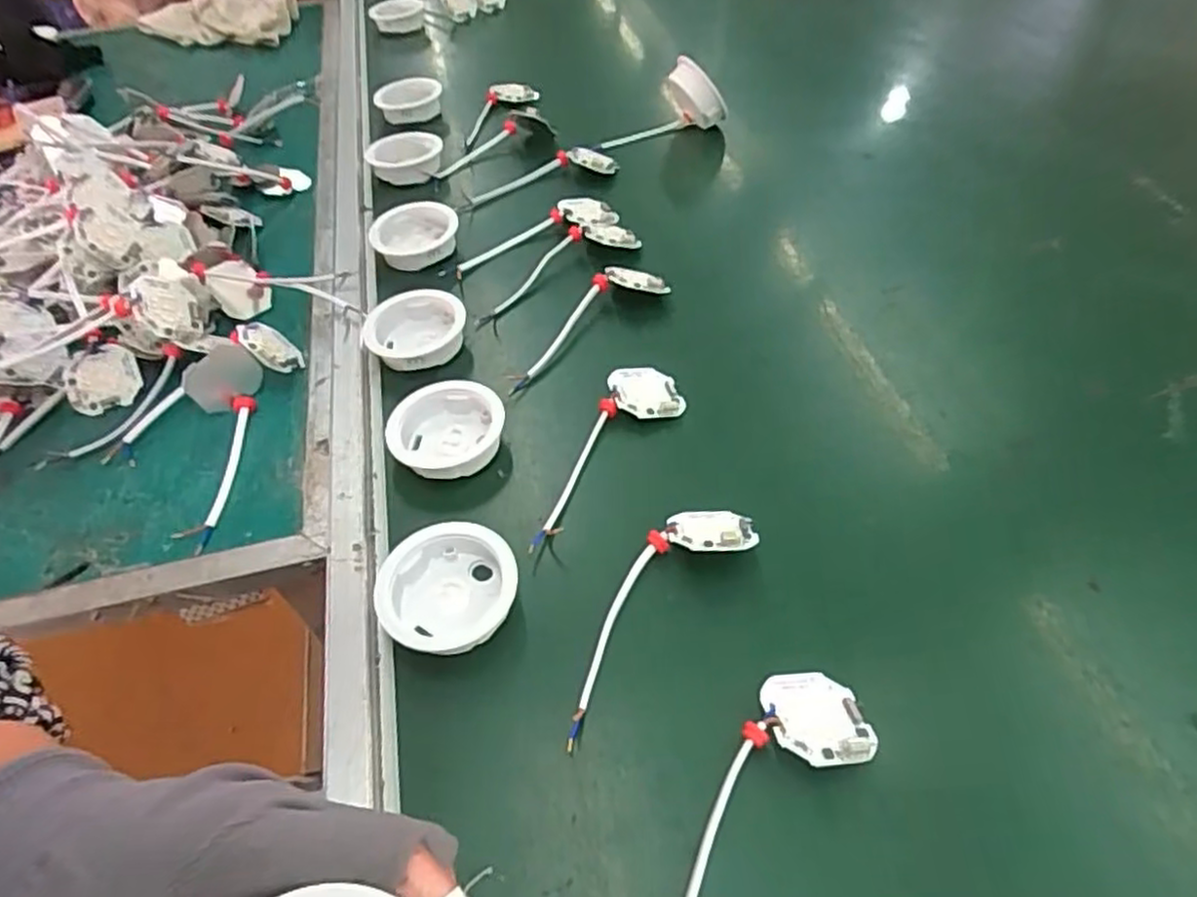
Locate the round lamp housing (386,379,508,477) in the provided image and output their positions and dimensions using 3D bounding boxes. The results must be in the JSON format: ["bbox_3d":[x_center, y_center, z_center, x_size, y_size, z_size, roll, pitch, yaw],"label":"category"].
[{"bbox_3d":[-0.097,-0.013,0.463,0.070,0.021,0.063,-4,49,-1],"label":"round lamp housing"}]

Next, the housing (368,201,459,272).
[{"bbox_3d":[-0.155,-0.179,0.614,0.070,0.021,0.075,-1,49,2],"label":"housing"}]

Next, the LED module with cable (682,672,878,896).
[{"bbox_3d":[0.067,0.160,0.309,0.051,0.016,0.161,29,57,25],"label":"LED module with cable"}]

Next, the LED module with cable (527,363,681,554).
[{"bbox_3d":[0.013,0.003,0.453,0.051,0.014,0.160,14,52,14],"label":"LED module with cable"}]

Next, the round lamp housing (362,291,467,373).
[{"bbox_3d":[-0.134,-0.086,0.530,0.071,0.018,0.070,-1,49,2],"label":"round lamp housing"}]

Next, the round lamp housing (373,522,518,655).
[{"bbox_3d":[-0.079,0.075,0.384,0.070,0.024,0.067,-1,49,2],"label":"round lamp housing"}]

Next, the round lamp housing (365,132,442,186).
[{"bbox_3d":[-0.187,-0.283,0.706,0.071,0.022,0.070,-1,49,2],"label":"round lamp housing"}]

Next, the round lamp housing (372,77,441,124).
[{"bbox_3d":[-0.206,-0.379,0.785,0.068,0.027,0.062,-1,49,2],"label":"round lamp housing"}]

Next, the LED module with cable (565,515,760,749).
[{"bbox_3d":[0.024,0.076,0.377,0.047,0.030,0.153,34,59,28],"label":"LED module with cable"}]

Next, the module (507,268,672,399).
[{"bbox_3d":[-0.017,-0.094,0.534,0.148,0.023,0.044,-34,56,-24],"label":"module"}]

